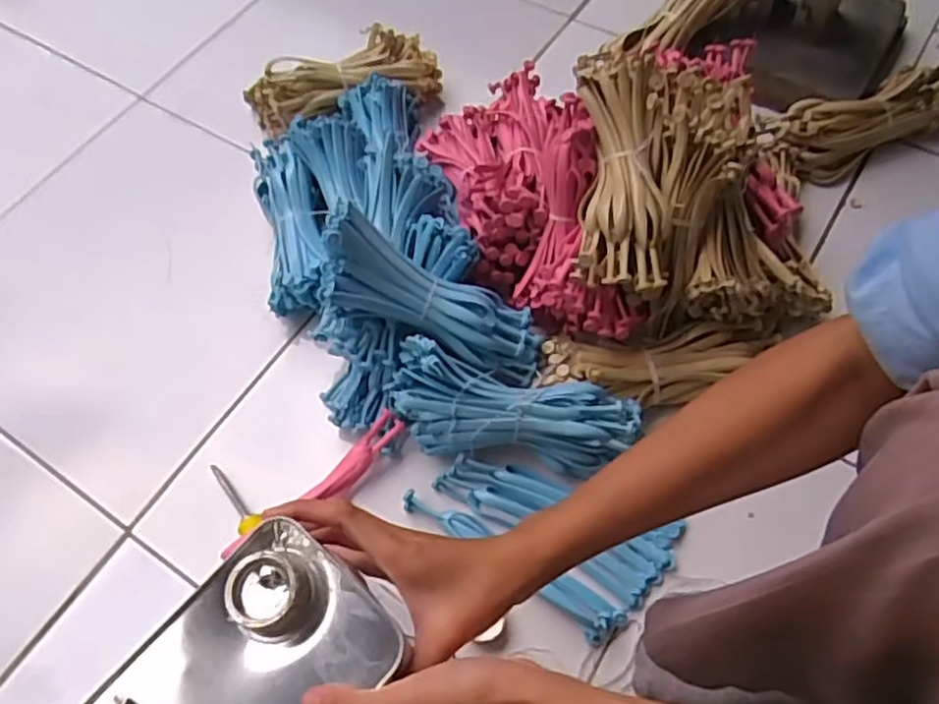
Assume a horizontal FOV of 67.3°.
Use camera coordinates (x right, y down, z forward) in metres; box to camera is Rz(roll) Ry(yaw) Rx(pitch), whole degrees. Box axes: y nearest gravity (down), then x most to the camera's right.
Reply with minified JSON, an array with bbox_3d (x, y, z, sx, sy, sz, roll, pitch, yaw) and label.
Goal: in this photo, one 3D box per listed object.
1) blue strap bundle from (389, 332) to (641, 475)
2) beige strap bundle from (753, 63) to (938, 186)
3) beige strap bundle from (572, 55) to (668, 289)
[{"bbox_3d":[0.037,0.045,0.602,0.211,0.061,0.074,10,63,8],"label":"blue strap bundle"},{"bbox_3d":[0.431,-0.252,0.774,0.235,0.053,0.077,-20,63,-7],"label":"beige strap bundle"},{"bbox_3d":[0.129,-0.156,0.611,0.076,0.045,0.202,-1,84,2],"label":"beige strap bundle"}]

